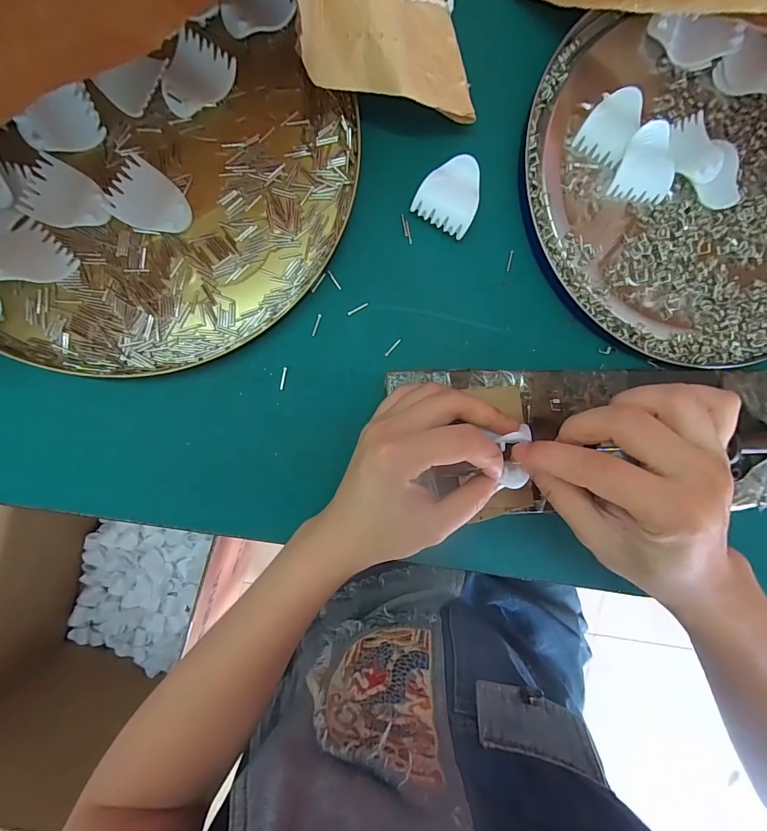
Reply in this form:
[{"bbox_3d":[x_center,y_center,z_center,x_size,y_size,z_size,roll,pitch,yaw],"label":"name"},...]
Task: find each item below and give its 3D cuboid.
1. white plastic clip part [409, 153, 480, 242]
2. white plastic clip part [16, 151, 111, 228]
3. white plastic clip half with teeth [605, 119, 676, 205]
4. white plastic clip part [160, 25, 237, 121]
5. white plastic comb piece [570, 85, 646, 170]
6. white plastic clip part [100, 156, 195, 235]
[{"bbox_3d":[0.046,-0.149,0.272,0.040,0.010,0.045,27,91,-5],"label":"white plastic clip part"},{"bbox_3d":[-0.200,-0.138,0.258,0.050,0.004,0.040,22,92,-4],"label":"white plastic clip part"},{"bbox_3d":[0.178,-0.171,0.275,0.037,0.016,0.042,8,93,-4],"label":"white plastic clip half with teeth"},{"bbox_3d":[-0.119,-0.216,0.264,0.035,0.010,0.046,22,92,-4],"label":"white plastic clip part"},{"bbox_3d":[0.156,-0.198,0.277,0.032,0.010,0.046,27,91,-5],"label":"white plastic comb piece"},{"bbox_3d":[-0.149,-0.138,0.264,0.048,0.008,0.040,30,91,-5],"label":"white plastic clip part"}]

